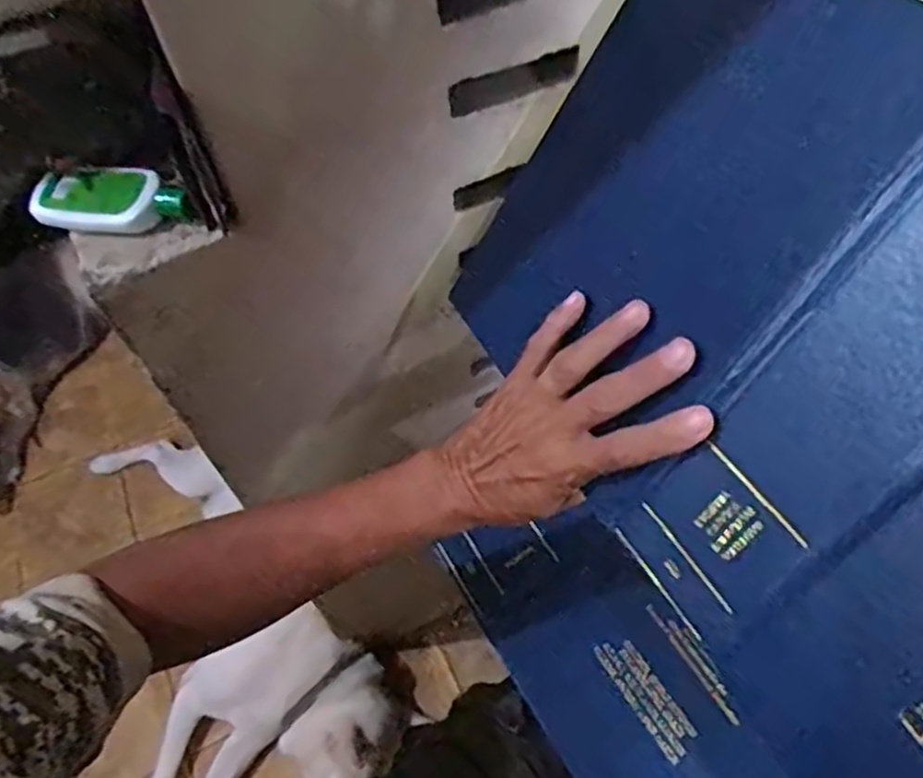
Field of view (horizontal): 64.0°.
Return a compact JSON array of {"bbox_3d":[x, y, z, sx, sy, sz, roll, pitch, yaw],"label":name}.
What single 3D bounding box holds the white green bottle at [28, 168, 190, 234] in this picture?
[{"bbox_3d":[-0.227,-0.124,0.479,0.100,0.023,0.040,0,55,5],"label":"white green bottle"}]

